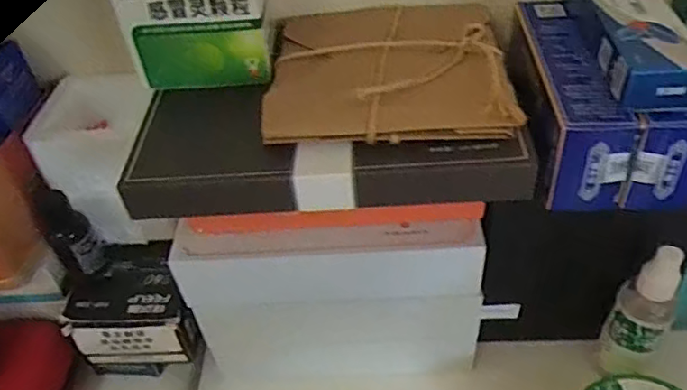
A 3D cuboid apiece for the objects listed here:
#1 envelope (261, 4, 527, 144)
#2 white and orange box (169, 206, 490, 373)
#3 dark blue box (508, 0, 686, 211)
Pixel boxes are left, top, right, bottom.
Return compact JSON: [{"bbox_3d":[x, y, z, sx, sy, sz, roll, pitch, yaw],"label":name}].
[{"bbox_3d":[0.026,-0.084,0.370,0.138,0.017,0.138,-3,44,4],"label":"envelope"},{"bbox_3d":[-0.006,0.075,0.422,0.201,0.155,0.037,-4,44,3],"label":"white and orange box"},{"bbox_3d":[0.158,-0.064,0.377,0.095,0.061,0.154,0,45,7],"label":"dark blue box"}]

